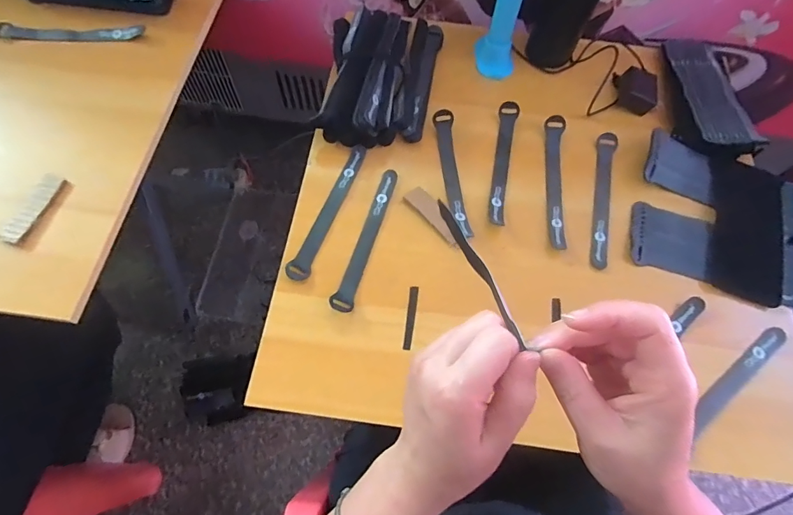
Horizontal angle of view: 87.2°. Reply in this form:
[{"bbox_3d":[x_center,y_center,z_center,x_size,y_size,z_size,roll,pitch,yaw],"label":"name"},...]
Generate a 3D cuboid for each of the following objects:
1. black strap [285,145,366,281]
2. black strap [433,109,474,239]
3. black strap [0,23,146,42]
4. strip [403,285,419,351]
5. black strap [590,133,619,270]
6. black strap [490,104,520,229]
[{"bbox_3d":[-0.082,-0.059,0.501,0.024,0.011,0.192,18,66,5],"label":"black strap"},{"bbox_3d":[0.070,-0.104,0.515,0.022,0.025,0.172,-5,66,-5],"label":"black strap"},{"bbox_3d":[-0.448,-0.306,0.568,0.206,0.004,0.029,2,74,3],"label":"black strap"},{"bbox_3d":[0.016,0.065,0.453,0.010,0.004,0.070,7,66,1],"label":"strip"},{"bbox_3d":[0.258,-0.076,0.520,0.024,0.010,0.192,13,66,3],"label":"black strap"},{"bbox_3d":[0.137,-0.120,0.529,0.024,0.017,0.182,10,66,2],"label":"black strap"}]

